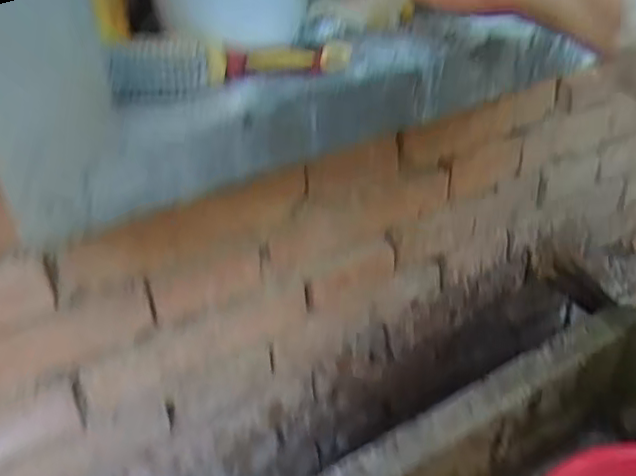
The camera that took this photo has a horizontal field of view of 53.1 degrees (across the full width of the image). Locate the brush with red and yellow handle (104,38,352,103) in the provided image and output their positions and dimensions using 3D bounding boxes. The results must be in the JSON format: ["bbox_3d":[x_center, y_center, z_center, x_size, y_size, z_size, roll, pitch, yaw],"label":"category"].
[{"bbox_3d":[-0.060,-0.125,0.441,0.164,0.033,0.027,-14,34,-16],"label":"brush with red and yellow handle"}]

